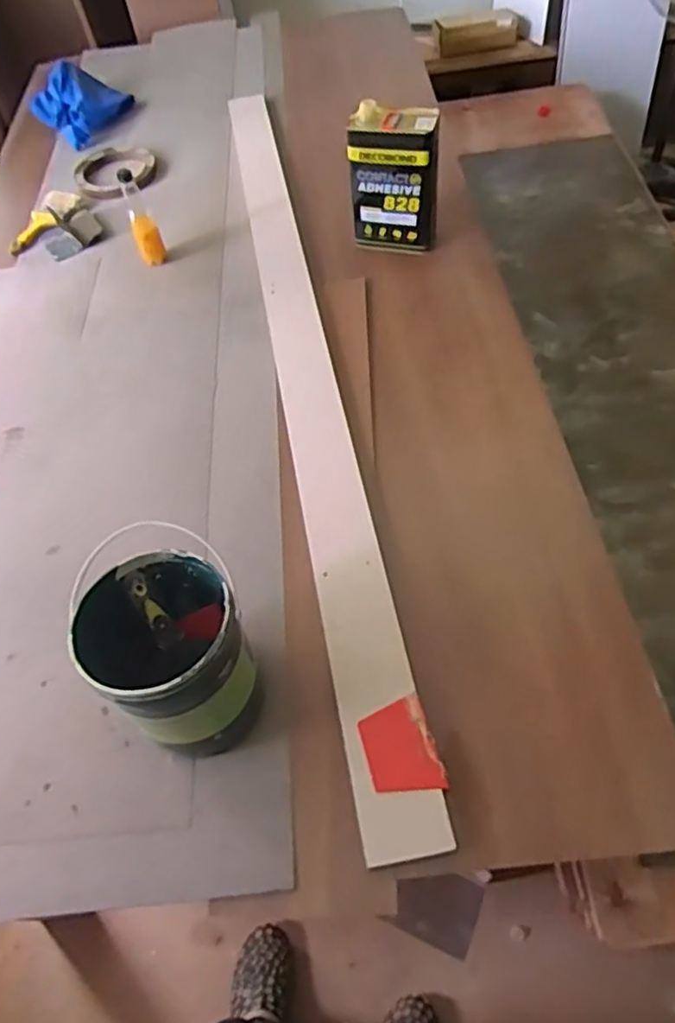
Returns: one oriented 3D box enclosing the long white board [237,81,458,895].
[{"bbox_3d":[-0.060,-0.300,1.188,0.104,0.035,1.719,-12,55,0],"label":"long white board"}]

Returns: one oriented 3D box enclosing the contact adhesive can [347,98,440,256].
[{"bbox_3d":[0.112,-0.647,1.275,0.172,0.244,0.082,2,56,9],"label":"contact adhesive can"}]

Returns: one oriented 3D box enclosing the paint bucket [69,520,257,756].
[{"bbox_3d":[-0.195,0.171,0.780,0.187,0.224,0.170,-4,56,5],"label":"paint bucket"}]

